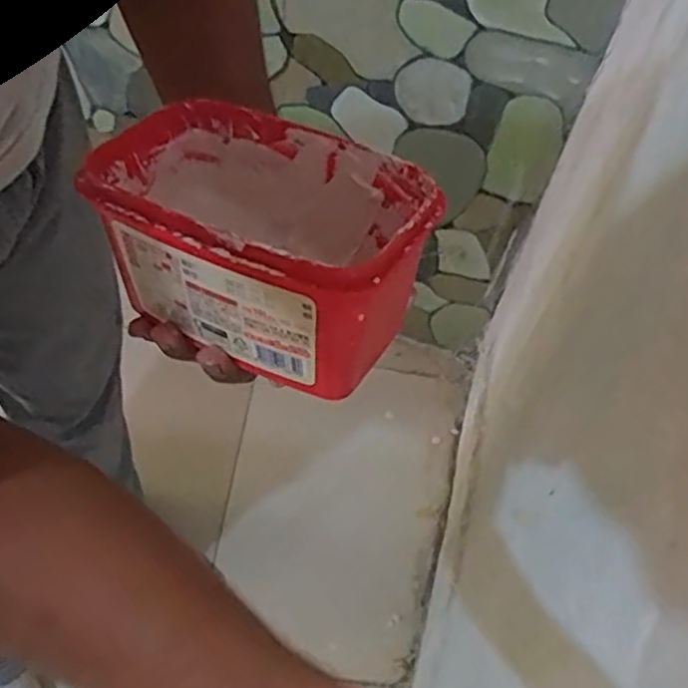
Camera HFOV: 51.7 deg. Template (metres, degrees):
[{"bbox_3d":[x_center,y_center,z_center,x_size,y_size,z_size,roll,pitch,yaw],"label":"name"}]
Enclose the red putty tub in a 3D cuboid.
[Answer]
[{"bbox_3d":[-0.041,-0.057,0.350,0.153,0.078,0.096,27,55,15],"label":"red putty tub"}]

